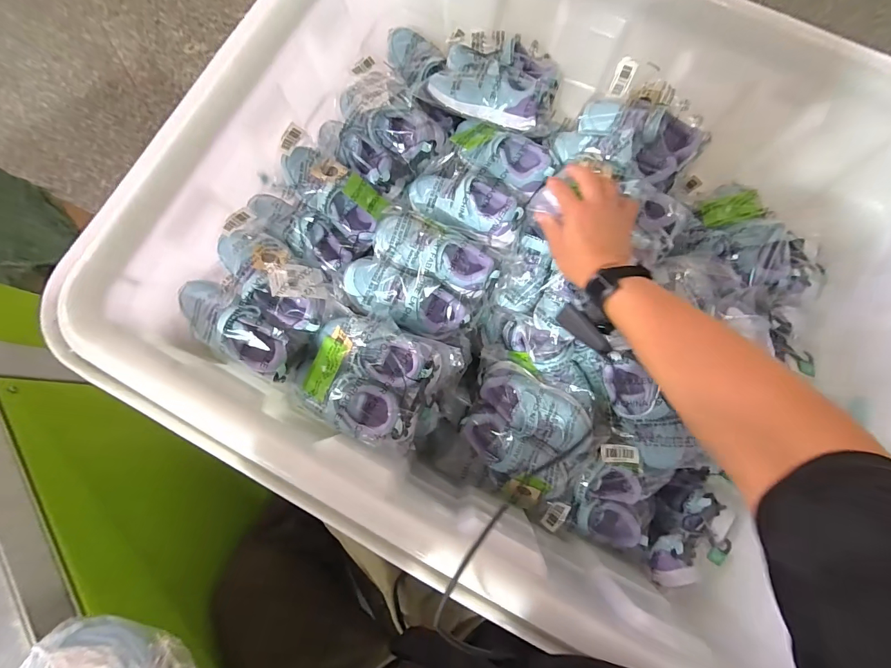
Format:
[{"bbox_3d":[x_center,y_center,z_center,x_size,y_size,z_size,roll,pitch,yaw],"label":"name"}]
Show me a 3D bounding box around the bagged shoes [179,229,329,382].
[{"bbox_3d":[-0.253,-0.046,0.519,0.171,0.063,0.161,32,80,8],"label":"bagged shoes"}]

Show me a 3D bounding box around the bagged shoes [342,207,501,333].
[{"bbox_3d":[-0.032,-0.083,0.542,0.185,0.070,0.148,22,79,6],"label":"bagged shoes"}]

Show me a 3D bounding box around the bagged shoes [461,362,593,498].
[{"bbox_3d":[0.121,0.136,0.569,0.173,0.056,0.147,23,79,6],"label":"bagged shoes"}]

